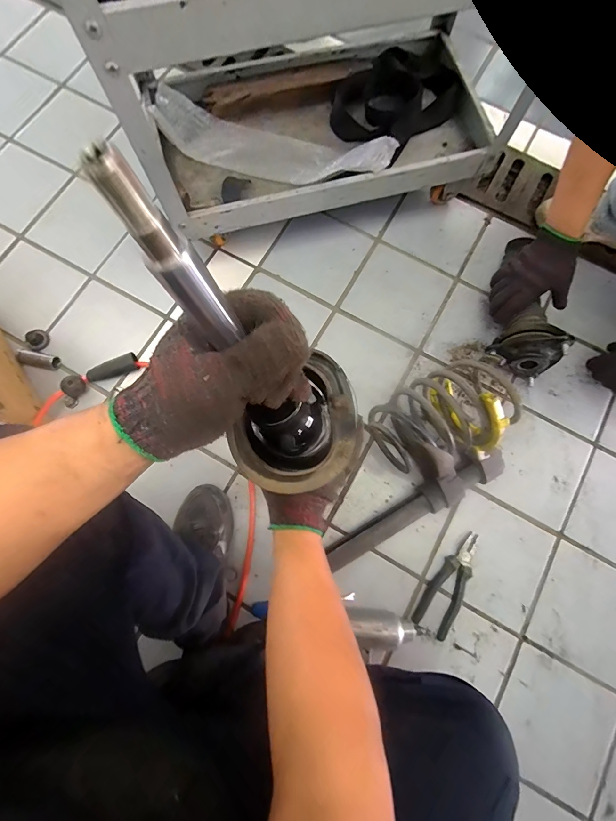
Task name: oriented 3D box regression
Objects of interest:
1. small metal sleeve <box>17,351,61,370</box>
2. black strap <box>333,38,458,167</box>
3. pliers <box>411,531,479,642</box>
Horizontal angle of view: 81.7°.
[{"bbox_3d":[-0.574,-0.107,0.759,0.078,0.031,0.027,9,76,-18],"label":"small metal sleeve"},{"bbox_3d":[0.222,-0.734,0.824,0.216,0.074,0.336,44,80,9],"label":"black strap"},{"bbox_3d":[0.277,0.328,0.681,0.073,0.024,0.198,32,79,7],"label":"pliers"}]

